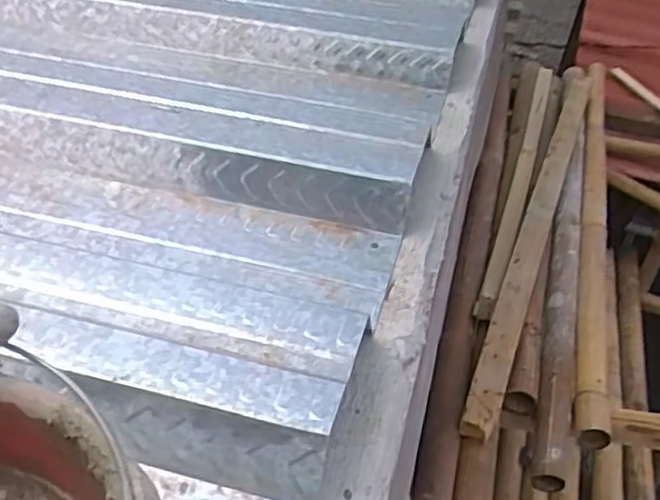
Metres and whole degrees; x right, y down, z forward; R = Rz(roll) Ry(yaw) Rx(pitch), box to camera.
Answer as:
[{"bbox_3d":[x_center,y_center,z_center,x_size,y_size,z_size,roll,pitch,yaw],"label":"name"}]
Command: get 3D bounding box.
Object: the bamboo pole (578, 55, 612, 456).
[{"bbox_3d":[0.615,-0.110,1.631,0.069,0.085,1.308,12,41,11],"label":"bamboo pole"}]

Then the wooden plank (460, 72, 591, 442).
[{"bbox_3d":[0.471,-0.108,1.569,0.062,0.054,1.294,16,42,16],"label":"wooden plank"}]

